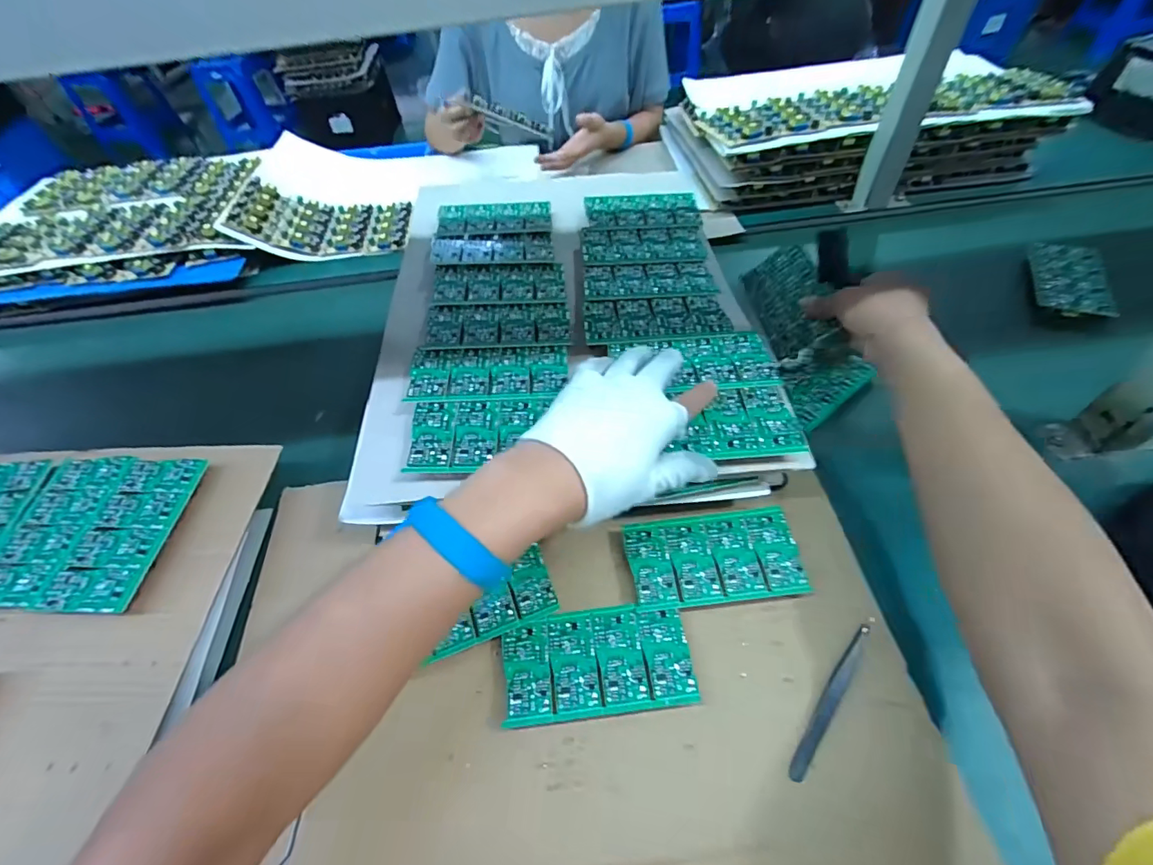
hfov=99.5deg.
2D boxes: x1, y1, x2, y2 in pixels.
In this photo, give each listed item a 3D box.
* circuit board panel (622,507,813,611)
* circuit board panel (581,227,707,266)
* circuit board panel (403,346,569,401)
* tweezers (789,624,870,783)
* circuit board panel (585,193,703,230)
[{"bbox_3d":[0.111,0.104,0.401,0.134,0.015,0.072,-7,52,0],"label":"circuit board panel"},{"bbox_3d":[0.075,-0.212,0.551,0.135,0.007,0.067,-4,52,2],"label":"circuit board panel"},{"bbox_3d":[-0.075,-0.052,0.422,0.133,0.004,0.066,-1,48,-2],"label":"circuit board panel"},{"bbox_3d":[0.178,0.186,0.339,0.010,0.013,0.113,31,61,25],"label":"tweezers"},{"bbox_3d":[0.080,-0.268,0.591,0.132,0.008,0.071,-4,52,2],"label":"circuit board panel"}]

